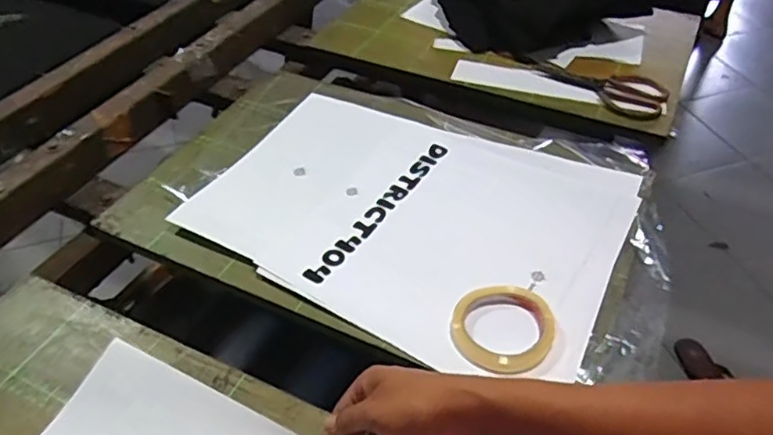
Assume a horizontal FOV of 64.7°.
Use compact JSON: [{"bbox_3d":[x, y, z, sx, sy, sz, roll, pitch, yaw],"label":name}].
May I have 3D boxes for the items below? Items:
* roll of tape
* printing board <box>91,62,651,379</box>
[{"bbox_3d":[0.116,0.108,0.611,0.098,0.023,0.092,0,44,0],"label":"roll of tape"},{"bbox_3d":[-0.003,-0.033,0.765,0.569,0.029,0.405,20,48,20],"label":"printing board"}]

